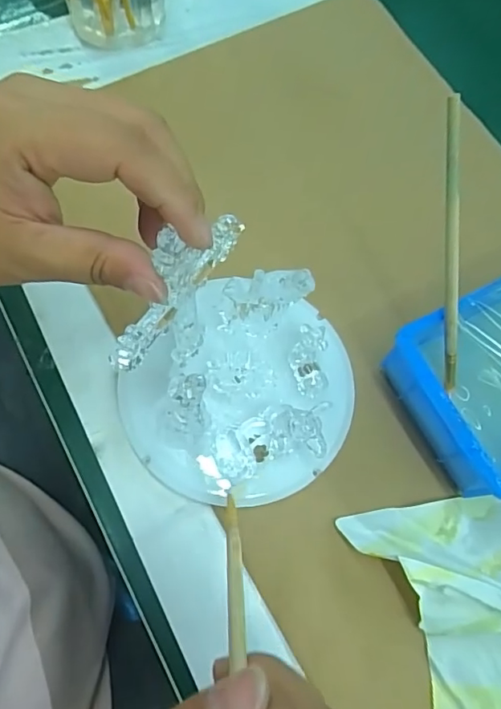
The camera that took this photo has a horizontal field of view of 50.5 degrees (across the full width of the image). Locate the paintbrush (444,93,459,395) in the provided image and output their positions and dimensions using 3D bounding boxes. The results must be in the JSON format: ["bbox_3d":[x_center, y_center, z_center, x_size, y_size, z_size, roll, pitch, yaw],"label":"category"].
[{"bbox_3d":[0.096,-0.042,0.253,0.007,0.150,0.007,-19,33,-7],"label":"paintbrush"}]

